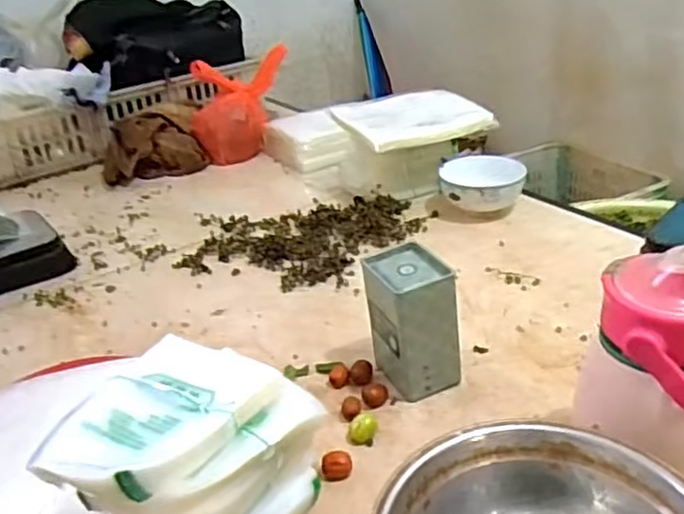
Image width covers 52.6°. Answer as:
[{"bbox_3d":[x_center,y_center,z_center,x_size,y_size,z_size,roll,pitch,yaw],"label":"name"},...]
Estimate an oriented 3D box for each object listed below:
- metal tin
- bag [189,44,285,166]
[{"bbox_3d":[0.065,0.062,0.651,0.066,0.120,0.079,-14,29,-17],"label":"metal tin"},{"bbox_3d":[-0.188,-0.280,1.295,0.183,0.177,0.139,-9,28,-8],"label":"bag"}]

